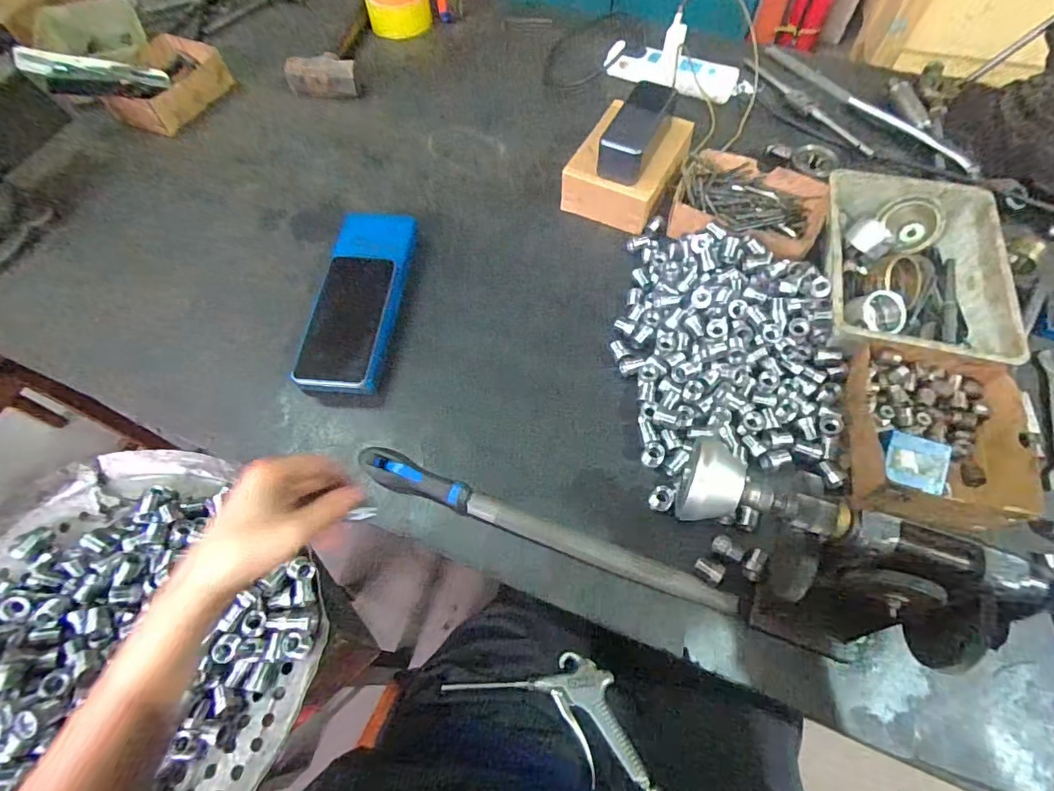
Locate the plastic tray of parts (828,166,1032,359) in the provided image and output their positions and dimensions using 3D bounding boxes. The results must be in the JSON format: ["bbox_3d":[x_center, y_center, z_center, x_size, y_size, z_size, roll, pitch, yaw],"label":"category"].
[{"bbox_3d":[0.419,-0.136,0.559,0.170,0.071,0.246,12,61,8],"label":"plastic tray of parts"}]

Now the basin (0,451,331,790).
[{"bbox_3d":[-0.372,0.233,0.433,0.352,0.059,0.381,-1,60,1],"label":"basin"}]

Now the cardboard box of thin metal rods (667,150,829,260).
[{"bbox_3d":[0.279,-0.237,0.623,0.183,0.040,0.143,21,63,13],"label":"cardboard box of thin metal rods"}]

